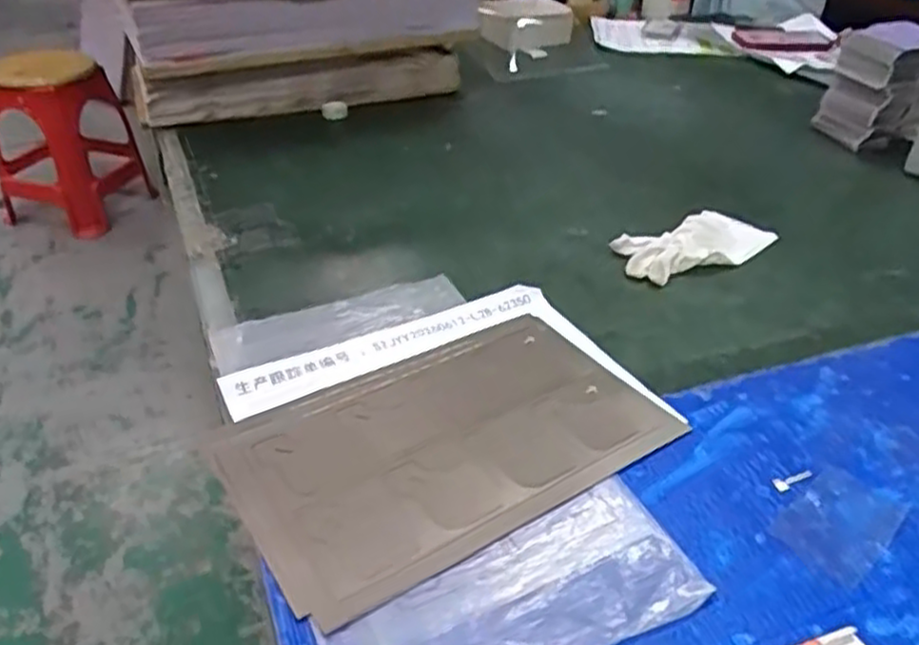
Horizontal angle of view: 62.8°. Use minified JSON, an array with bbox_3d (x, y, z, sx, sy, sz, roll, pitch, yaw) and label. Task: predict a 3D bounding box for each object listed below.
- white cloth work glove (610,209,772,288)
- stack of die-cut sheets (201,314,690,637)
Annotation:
[{"bbox_3d":[0.246,-0.079,0.783,0.187,0.024,0.085,-17,40,-26],"label":"white cloth work glove"},{"bbox_3d":[-0.010,0.080,0.547,0.303,0.009,0.191,-20,42,-30],"label":"stack of die-cut sheets"}]

